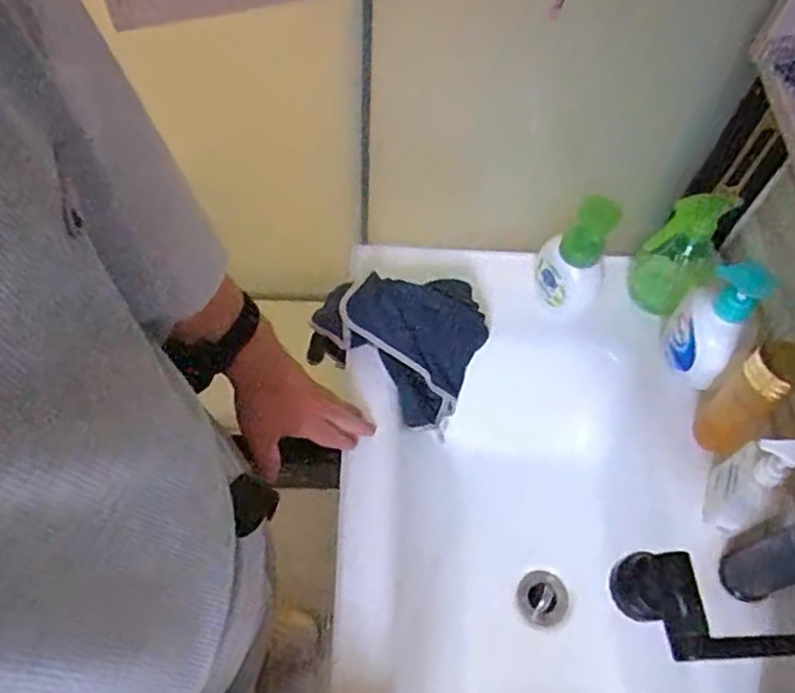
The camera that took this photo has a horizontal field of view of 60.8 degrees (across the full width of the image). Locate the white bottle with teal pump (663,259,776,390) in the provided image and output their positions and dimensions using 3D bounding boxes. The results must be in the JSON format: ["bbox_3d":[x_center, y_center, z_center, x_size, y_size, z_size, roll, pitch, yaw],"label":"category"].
[{"bbox_3d":[0.322,-0.015,0.710,0.076,0.188,0.047,38,66,16],"label":"white bottle with teal pump"}]

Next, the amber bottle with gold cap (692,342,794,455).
[{"bbox_3d":[0.348,0.055,0.686,0.055,0.174,0.060,-39,70,-21],"label":"amber bottle with gold cap"}]

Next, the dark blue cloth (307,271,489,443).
[{"bbox_3d":[0.001,-0.011,0.806,0.189,0.110,0.149,25,63,10],"label":"dark blue cloth"}]

